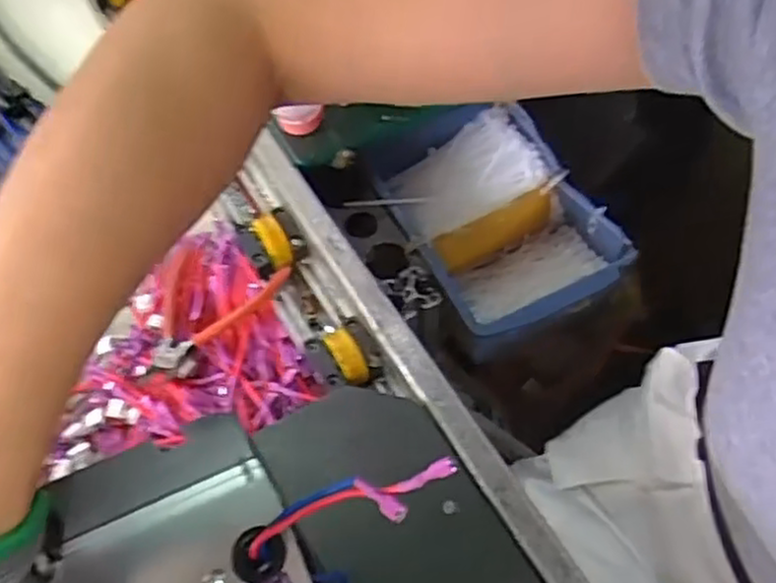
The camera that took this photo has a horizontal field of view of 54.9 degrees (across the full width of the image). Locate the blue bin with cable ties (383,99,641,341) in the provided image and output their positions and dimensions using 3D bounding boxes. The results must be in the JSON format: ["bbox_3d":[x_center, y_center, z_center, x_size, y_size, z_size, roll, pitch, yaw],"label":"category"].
[{"bbox_3d":[0.106,-0.052,0.689,0.161,0.070,0.197,-24,59,-13],"label":"blue bin with cable ties"}]

